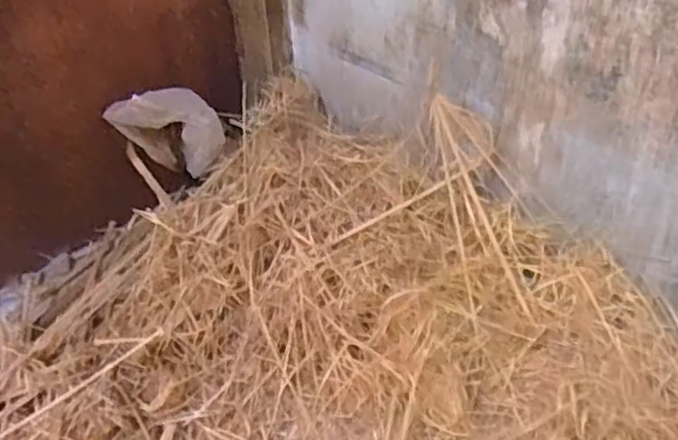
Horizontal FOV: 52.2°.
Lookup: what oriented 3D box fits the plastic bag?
[{"bbox_3d":[-0.306,-0.151,1.235,0.184,0.167,0.074,-16,41,-15],"label":"plastic bag"}]

